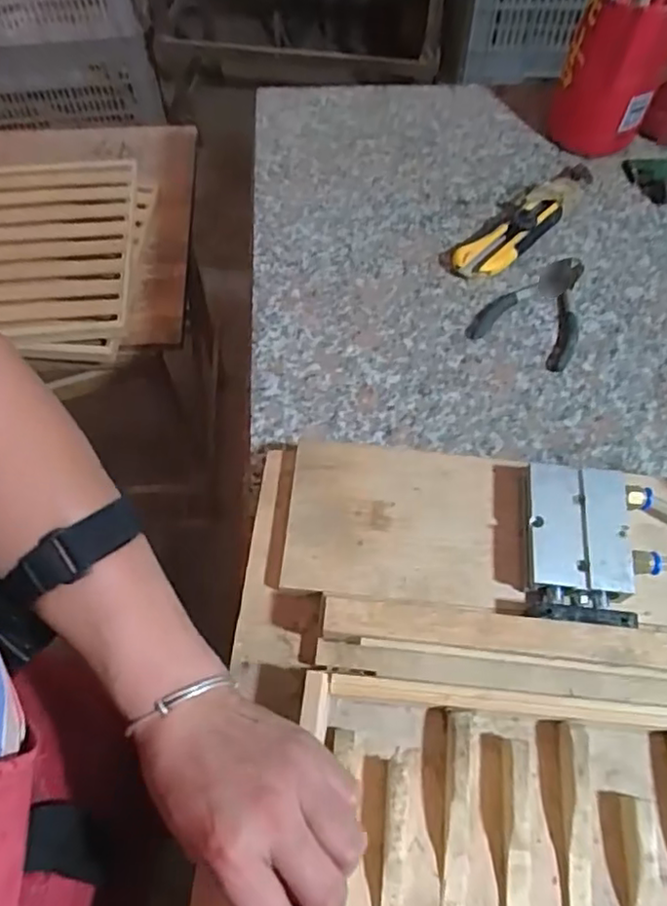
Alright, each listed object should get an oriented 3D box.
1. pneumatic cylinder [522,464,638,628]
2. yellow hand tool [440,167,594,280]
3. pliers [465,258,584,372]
[{"bbox_3d":[0.157,0.061,0.410,0.064,0.024,0.102,7,63,3],"label":"pneumatic cylinder"},{"bbox_3d":[0.178,-0.221,0.597,0.180,0.023,0.050,-41,70,-18],"label":"yellow hand tool"},{"bbox_3d":[0.184,-0.134,0.565,0.086,0.007,0.125,27,66,13],"label":"pliers"}]

